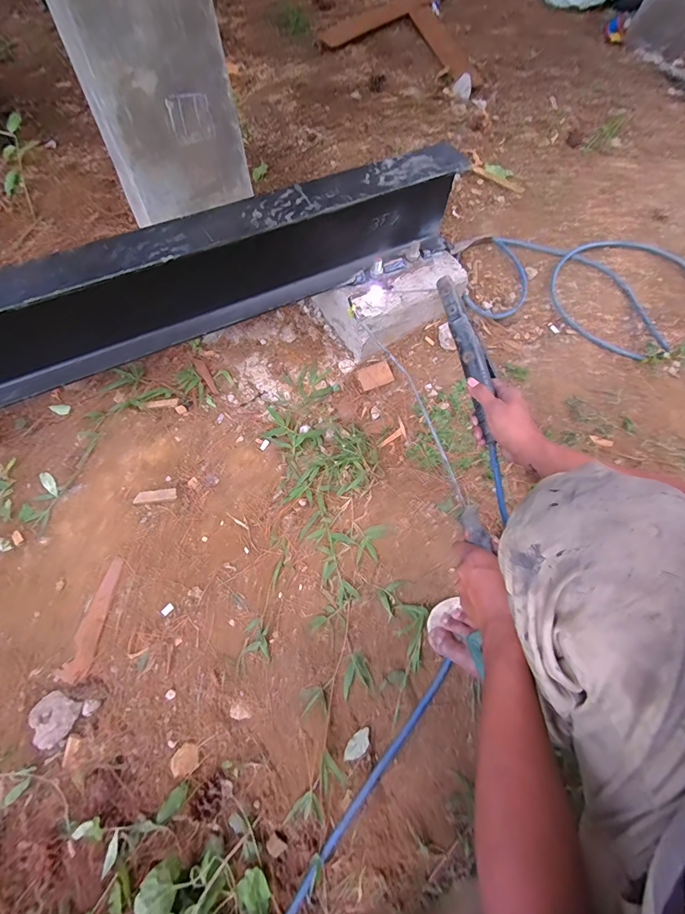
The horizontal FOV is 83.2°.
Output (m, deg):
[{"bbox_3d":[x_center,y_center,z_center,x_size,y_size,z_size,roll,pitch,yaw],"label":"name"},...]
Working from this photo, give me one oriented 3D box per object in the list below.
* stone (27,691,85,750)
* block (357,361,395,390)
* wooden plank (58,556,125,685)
[{"bbox_3d":[-0.445,0.402,0.587,0.056,0.024,0.074,27,67,8],"label":"stone"},{"bbox_3d":[0.066,-0.161,0.766,0.066,0.011,0.043,-21,69,-12],"label":"block"},{"bbox_3d":[-0.409,0.267,0.636,0.041,0.010,0.200,17,82,8],"label":"wooden plank"}]

